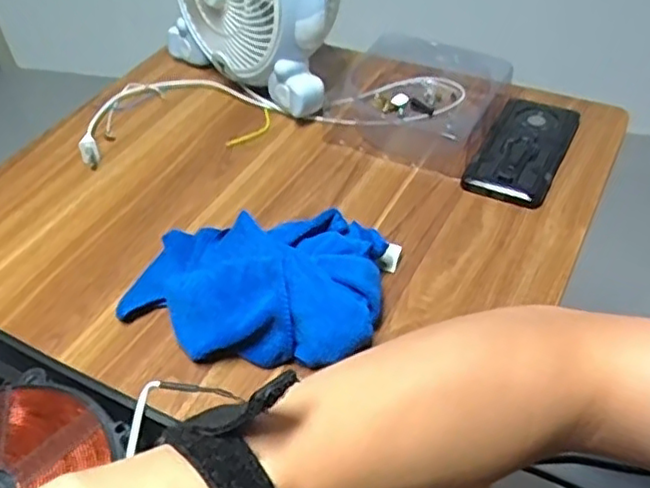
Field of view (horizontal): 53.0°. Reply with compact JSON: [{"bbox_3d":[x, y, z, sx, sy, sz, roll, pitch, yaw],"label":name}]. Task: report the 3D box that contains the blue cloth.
[{"bbox_3d":[-0.059,0.030,0.536,0.217,0.070,0.124,2,44,7],"label":"blue cloth"}]

